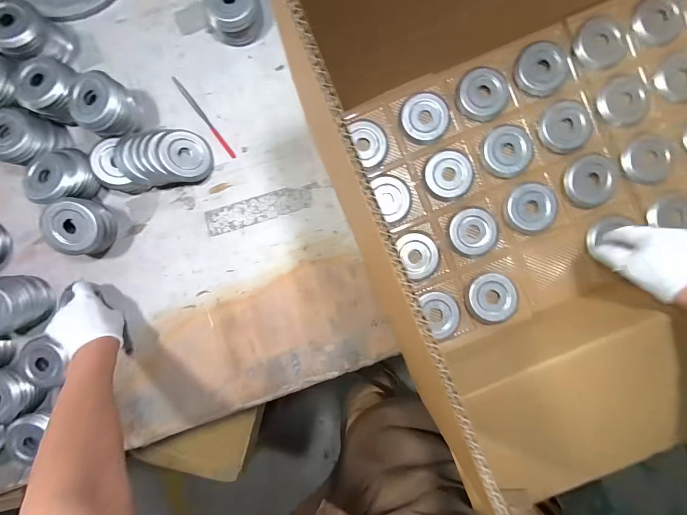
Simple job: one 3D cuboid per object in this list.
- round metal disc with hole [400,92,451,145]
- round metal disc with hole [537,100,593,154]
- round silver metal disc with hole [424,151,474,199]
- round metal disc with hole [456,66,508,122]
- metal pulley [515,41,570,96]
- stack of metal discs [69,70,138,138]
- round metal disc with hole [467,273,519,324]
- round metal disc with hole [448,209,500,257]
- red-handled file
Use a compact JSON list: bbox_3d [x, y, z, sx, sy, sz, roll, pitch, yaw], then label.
[{"bbox_3d":[0.133,-0.226,0.523,0.079,0.014,0.077,0,90,4],"label":"round metal disc with hole"},{"bbox_3d":[0.361,-0.214,0.522,0.084,0.013,0.080,0,90,4],"label":"round metal disc with hole"},{"bbox_3d":[0.171,-0.134,0.529,0.074,0.006,0.073,0,90,4],"label":"round silver metal disc with hole"},{"bbox_3d":[0.224,-0.264,0.527,0.079,0.011,0.082,0,90,4],"label":"round metal disc with hole"},{"bbox_3d":[0.319,-0.304,0.523,0.078,0.020,0.076,0,90,4],"label":"metal pulley"},{"bbox_3d":[-0.372,-0.235,0.519,0.083,0.087,0.077,2,90,2],"label":"stack of metal discs"},{"bbox_3d":[0.236,0.065,0.515,0.073,0.013,0.076,-2,76,9],"label":"round metal disc with hole"},{"bbox_3d":[0.210,-0.041,0.524,0.073,0.012,0.072,0,90,4],"label":"round metal disc with hole"},{"bbox_3d":[-0.239,-0.240,0.555,0.009,0.005,0.177,-37,88,3],"label":"red-handled file"}]

